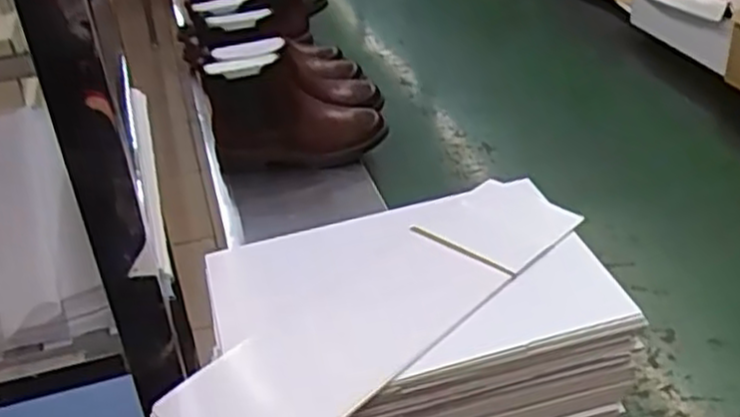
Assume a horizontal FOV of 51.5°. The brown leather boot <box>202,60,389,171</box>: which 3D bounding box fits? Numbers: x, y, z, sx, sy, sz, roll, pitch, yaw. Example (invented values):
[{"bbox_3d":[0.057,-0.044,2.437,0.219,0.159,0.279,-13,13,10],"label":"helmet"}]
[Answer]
[{"bbox_3d":[-0.116,-0.150,1.230,0.266,0.182,0.091,-10,35,-10],"label":"brown leather boot"}]

